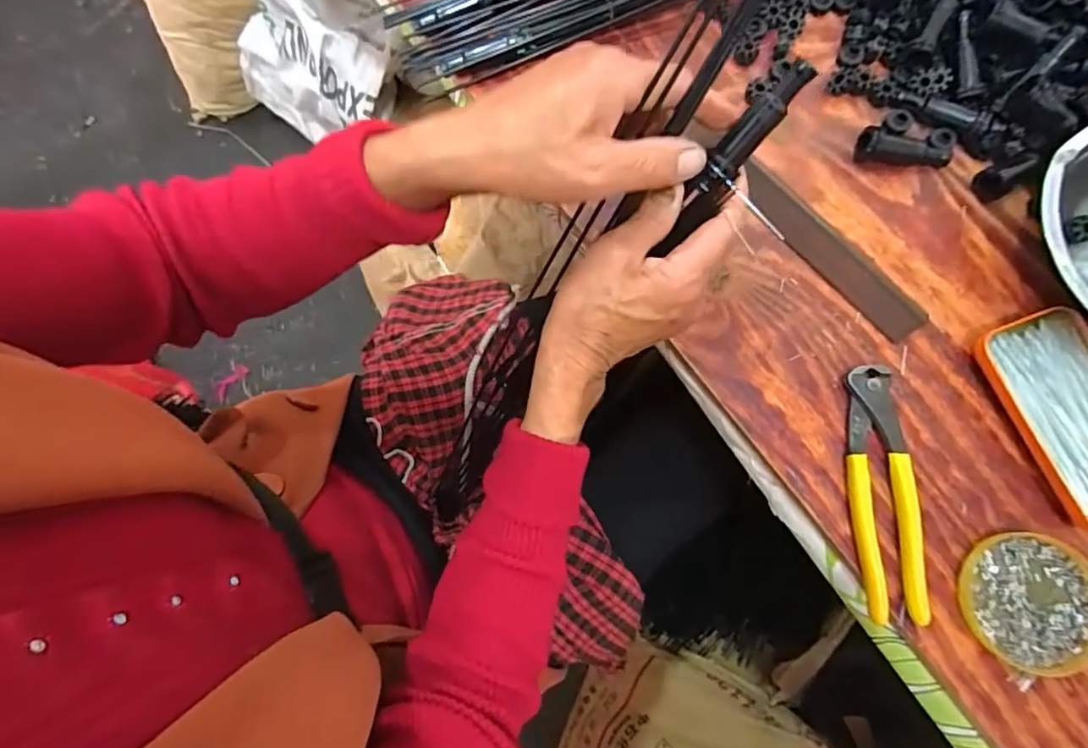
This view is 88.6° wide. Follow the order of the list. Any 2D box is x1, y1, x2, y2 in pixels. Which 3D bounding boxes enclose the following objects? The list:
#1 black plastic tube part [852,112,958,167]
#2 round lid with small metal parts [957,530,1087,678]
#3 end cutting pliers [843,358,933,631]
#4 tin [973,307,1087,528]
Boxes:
[{"bbox_3d":[0.279,-0.184,0.427,0.075,0.023,0.043,8,77,2],"label":"black plastic tube part"},{"bbox_3d":[0.315,0.146,0.359,0.086,0.009,0.082,0,77,1],"label":"round lid with small metal parts"},{"bbox_3d":[0.226,0.077,0.372,0.044,0.014,0.162,-2,77,0],"label":"end cutting pliers"},{"bbox_3d":[0.366,0.028,0.380,0.081,0.017,0.143,-20,78,-4],"label":"tin"}]

